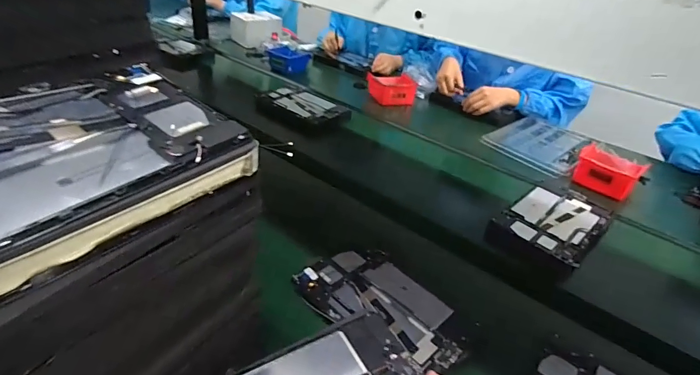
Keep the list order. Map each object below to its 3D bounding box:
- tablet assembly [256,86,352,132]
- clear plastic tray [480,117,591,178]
[{"bbox_3d":[-0.136,-0.232,1.165,0.246,0.052,0.157,31,41,33],"label":"tablet assembly"},{"bbox_3d":[0.530,-0.126,1.116,0.293,0.022,0.231,-26,45,-38],"label":"clear plastic tray"}]

